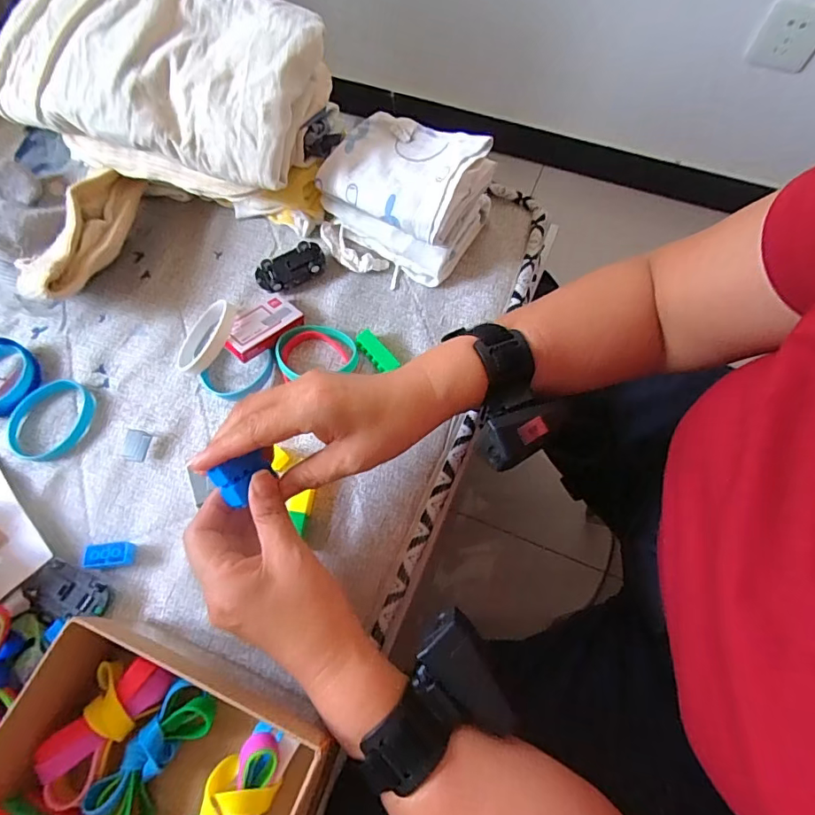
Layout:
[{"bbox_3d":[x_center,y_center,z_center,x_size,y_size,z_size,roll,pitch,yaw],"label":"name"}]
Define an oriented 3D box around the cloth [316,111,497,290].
[{"bbox_3d":[-0.007,-0.185,0.444,0.134,0.091,0.111,28,71,13],"label":"cloth"}]

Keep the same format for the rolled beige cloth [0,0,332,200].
[{"bbox_3d":[-0.206,-0.277,0.423,0.265,0.095,0.144,19,70,10],"label":"rolled beige cloth"}]

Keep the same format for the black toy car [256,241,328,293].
[{"bbox_3d":[-0.109,-0.130,0.468,0.066,0.022,0.032,-26,69,-8],"label":"black toy car"}]

